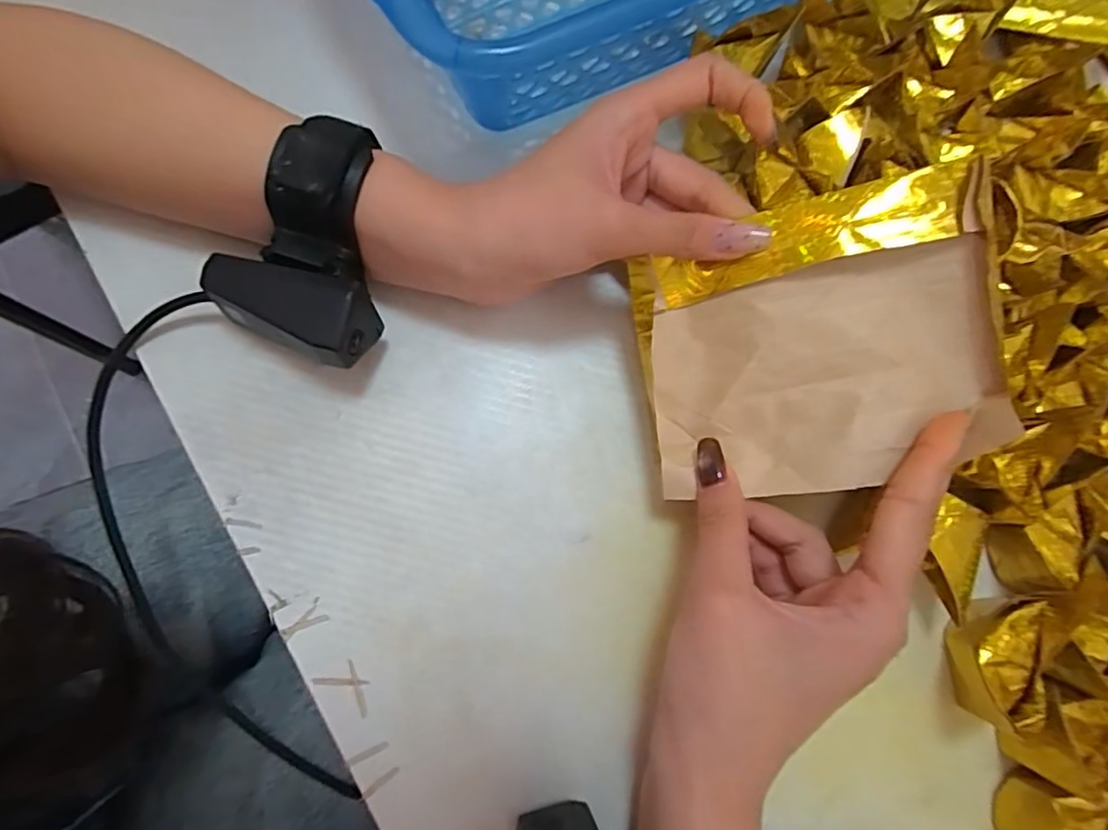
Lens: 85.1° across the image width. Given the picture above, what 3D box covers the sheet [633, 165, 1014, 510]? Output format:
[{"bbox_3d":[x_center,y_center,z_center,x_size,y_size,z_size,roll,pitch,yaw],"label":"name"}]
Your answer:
[{"bbox_3d":[0.098,-0.026,0.235,0.127,0.016,0.106,-11,93,20],"label":"sheet"}]

